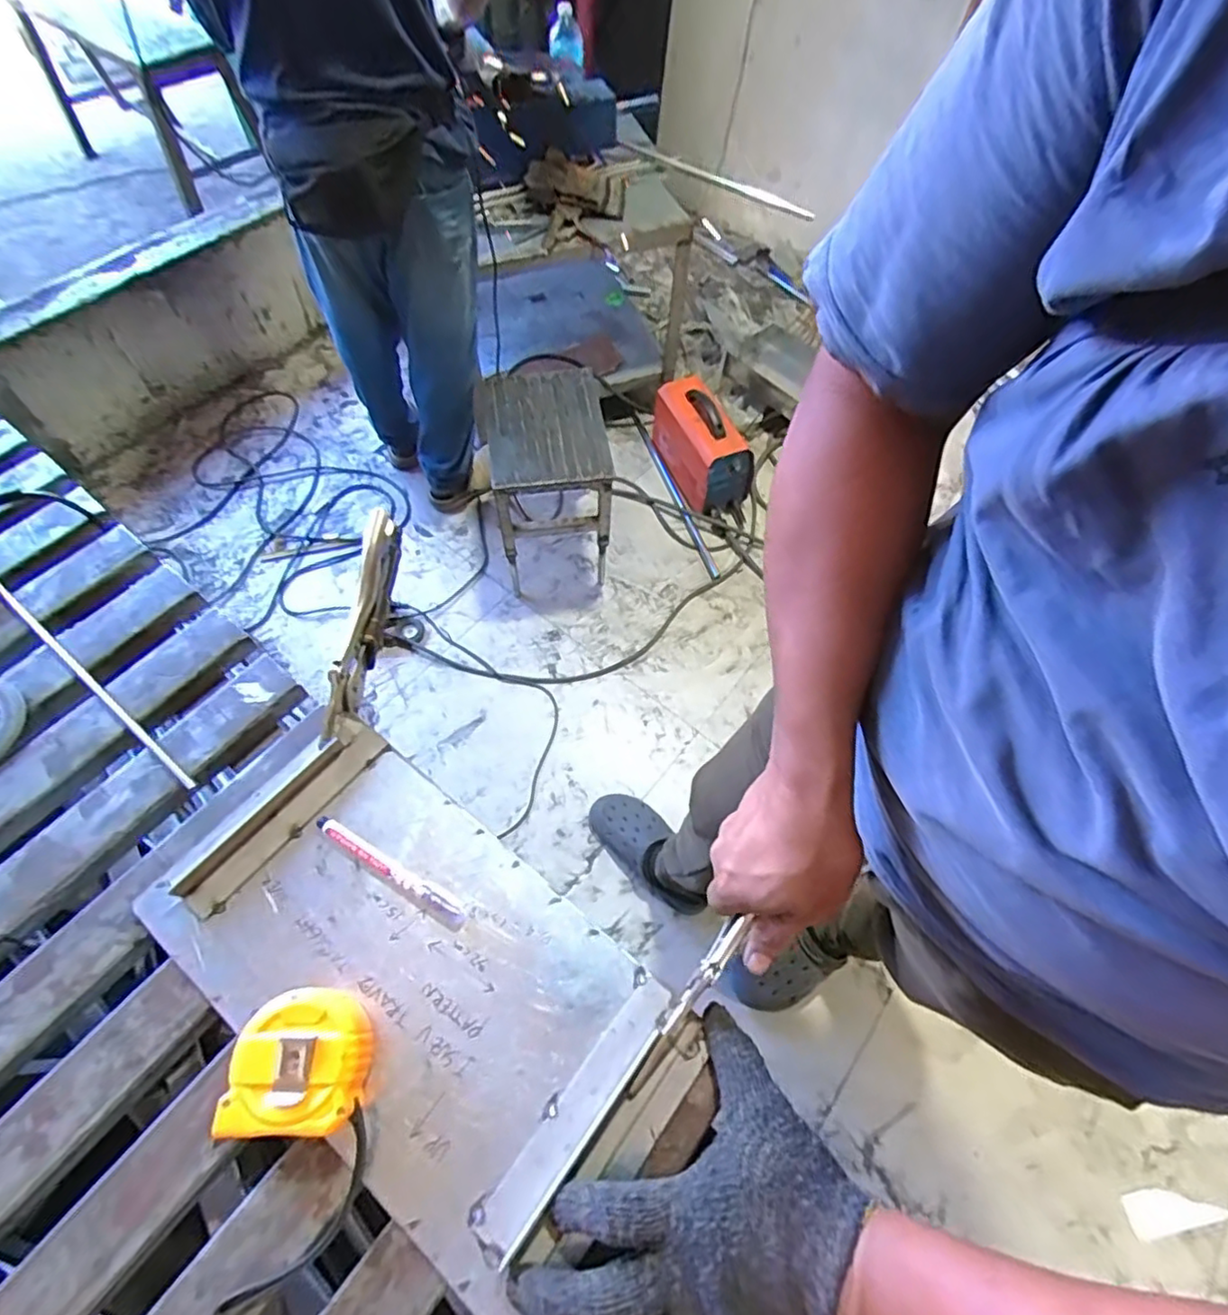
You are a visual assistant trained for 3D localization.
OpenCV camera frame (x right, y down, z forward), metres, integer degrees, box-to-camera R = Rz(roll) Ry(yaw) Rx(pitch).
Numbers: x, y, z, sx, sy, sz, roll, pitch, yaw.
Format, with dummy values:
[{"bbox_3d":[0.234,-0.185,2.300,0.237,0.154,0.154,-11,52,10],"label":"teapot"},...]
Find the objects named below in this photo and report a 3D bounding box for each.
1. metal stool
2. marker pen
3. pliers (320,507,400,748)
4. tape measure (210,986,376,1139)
[{"bbox_3d":[-0.157,-0.397,1.542,0.263,0.411,0.370,-9,62,-7],"label":"metal stool"},{"bbox_3d":[-0.166,0.157,0.471,0.131,0.012,0.012,30,62,13],"label":"marker pen"},{"bbox_3d":[-0.215,-0.027,0.550,0.023,0.053,0.201,7,75,0],"label":"pliers"},{"bbox_3d":[-0.195,0.254,0.403,0.078,0.042,0.076,1,60,-3],"label":"tape measure"}]

